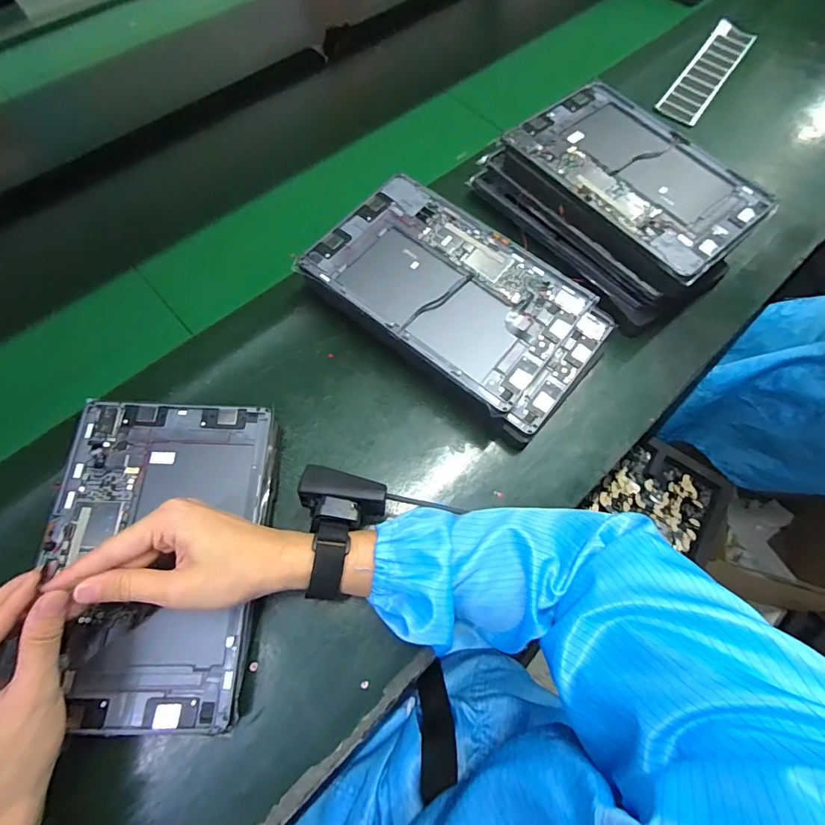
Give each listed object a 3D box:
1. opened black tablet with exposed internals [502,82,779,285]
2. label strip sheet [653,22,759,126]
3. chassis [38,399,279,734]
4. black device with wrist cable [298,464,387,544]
[{"bbox_3d":[0.249,-0.267,0.487,0.174,0.016,0.262,-38,72,-17],"label":"opened black tablet with exposed internals"},{"bbox_3d":[0.459,-0.529,0.681,0.060,0.005,0.254,35,73,10],"label":"label strip sheet"},{"bbox_3d":[-0.215,0.112,0.369,0.172,0.017,0.258,1,66,-1],"label":"chassis"},{"bbox_3d":[-0.057,0.068,0.349,0.069,0.029,0.044,11,66,3],"label":"black device with wrist cable"}]

